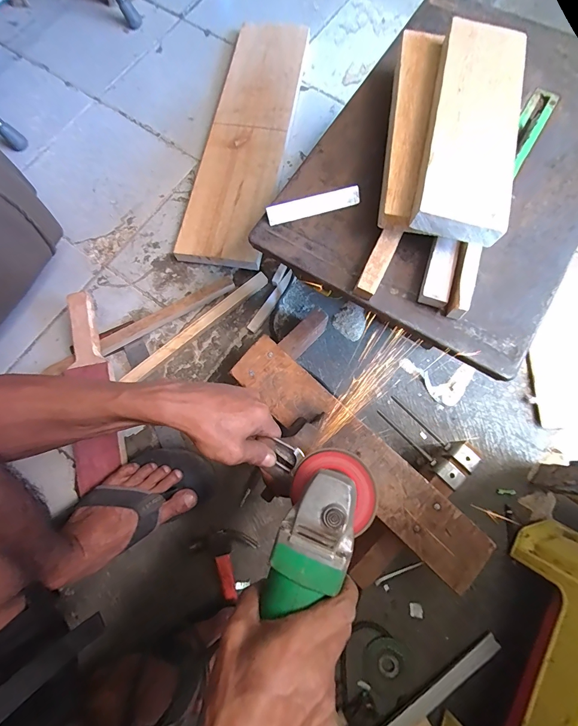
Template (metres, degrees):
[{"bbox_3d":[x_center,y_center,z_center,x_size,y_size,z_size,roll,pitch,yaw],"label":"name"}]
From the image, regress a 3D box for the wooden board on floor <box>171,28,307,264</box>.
[{"bbox_3d":[-0.092,-0.475,0.696,0.185,0.040,0.595,8,76,3],"label":"wooden board on floor"}]

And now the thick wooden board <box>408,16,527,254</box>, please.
[{"bbox_3d":[0.195,-0.253,0.357,0.088,0.026,0.260,13,77,4],"label":"thick wooden board"}]

